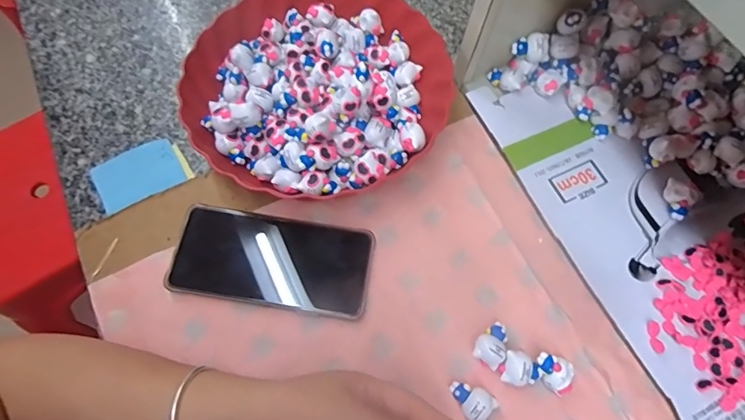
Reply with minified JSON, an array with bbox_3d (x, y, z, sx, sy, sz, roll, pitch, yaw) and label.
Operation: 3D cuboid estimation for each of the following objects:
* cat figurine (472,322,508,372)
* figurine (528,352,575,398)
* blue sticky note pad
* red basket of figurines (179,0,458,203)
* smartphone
[{"bbox_3d":[0.096,0.107,0.357,0.024,0.016,0.034,31,70,14],"label":"cat figurine"},{"bbox_3d":[0.142,0.130,0.357,0.031,0.022,0.026,22,69,10],"label":"figurine"},{"bbox_3d":[-0.219,-0.036,0.423,0.081,0.005,0.057,-27,69,-10],"label":"blue sticky note pad"},{"bbox_3d":[-0.050,-0.123,0.424,0.237,0.065,0.232,0,66,1],"label":"red basket of figurines"},{"bbox_3d":[-0.084,0.042,0.384,0.162,0.011,0.077,9,68,-1],"label":"smartphone"}]

